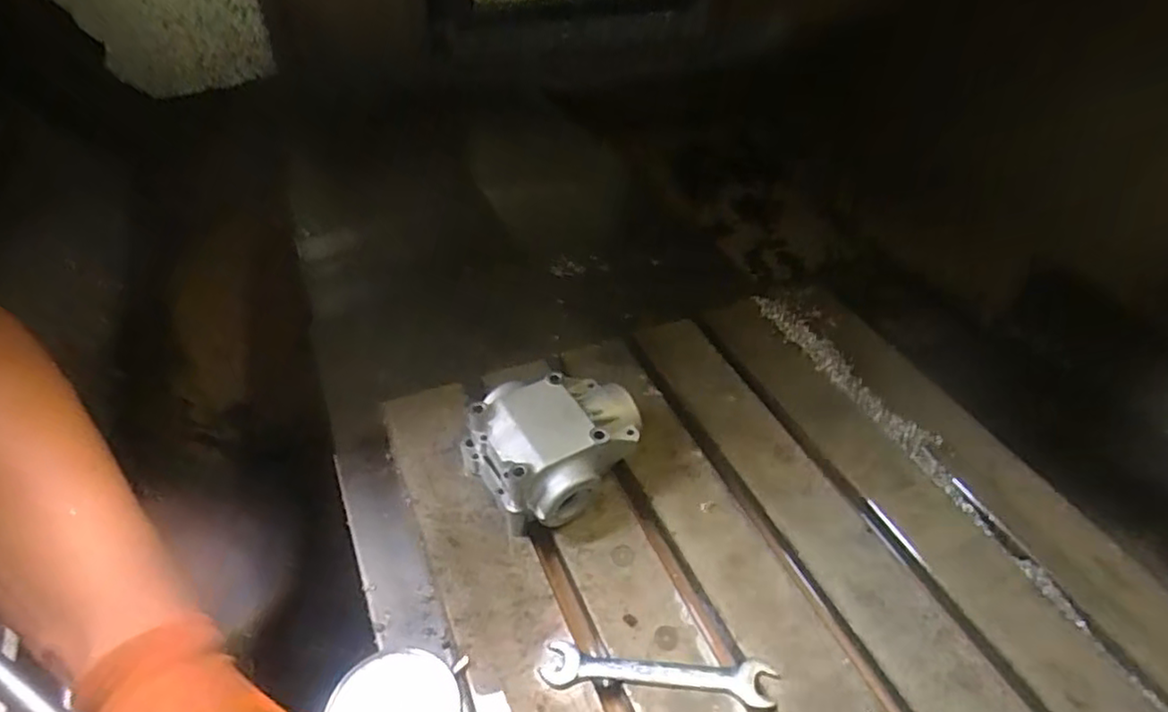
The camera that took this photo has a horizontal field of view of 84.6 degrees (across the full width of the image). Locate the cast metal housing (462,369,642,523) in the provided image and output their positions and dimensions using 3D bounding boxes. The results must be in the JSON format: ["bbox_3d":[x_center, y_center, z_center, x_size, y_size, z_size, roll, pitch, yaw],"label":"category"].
[{"bbox_3d":[-0.024,0.084,0.611,0.151,0.085,0.129,-29,53,-29],"label":"cast metal housing"}]

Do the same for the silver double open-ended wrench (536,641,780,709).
[{"bbox_3d":[0.057,0.248,0.501,0.177,0.005,0.032,5,44,2],"label":"silver double open-ended wrench"}]

